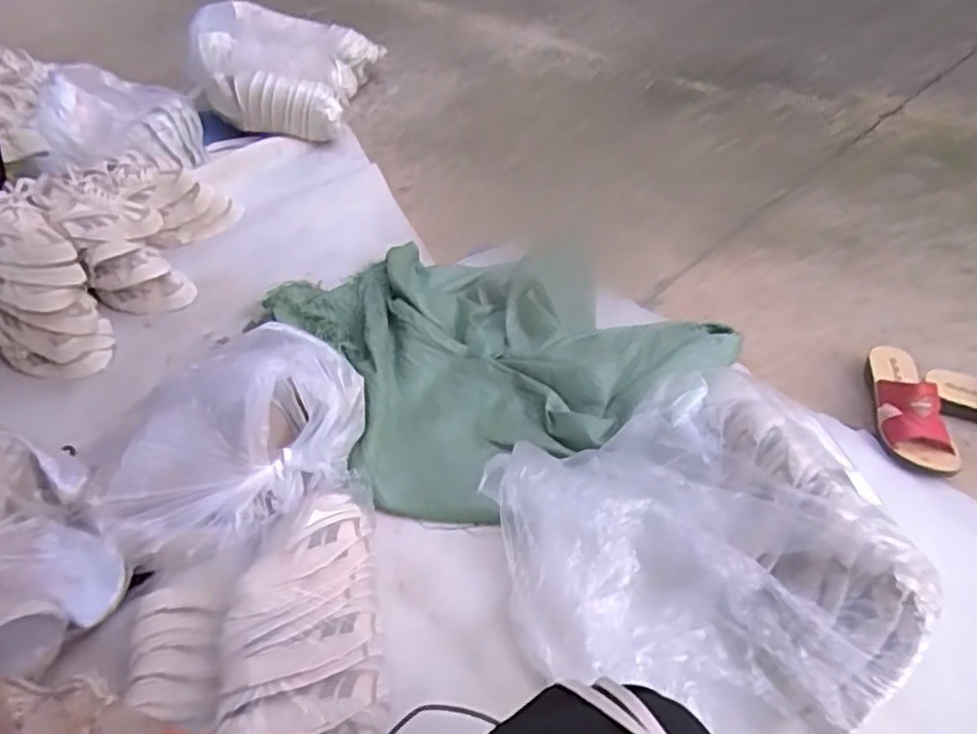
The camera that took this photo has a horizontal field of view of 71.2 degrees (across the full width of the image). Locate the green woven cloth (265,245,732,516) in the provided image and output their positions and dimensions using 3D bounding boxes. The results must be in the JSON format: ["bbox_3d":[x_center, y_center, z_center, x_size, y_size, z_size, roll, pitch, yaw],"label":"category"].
[{"bbox_3d":[0.016,-0.063,1.136,0.615,0.112,0.626,-28,49,-14],"label":"green woven cloth"}]

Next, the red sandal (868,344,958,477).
[{"bbox_3d":[0.613,0.047,1.002,0.087,0.072,0.229,0,47,8],"label":"red sandal"}]

